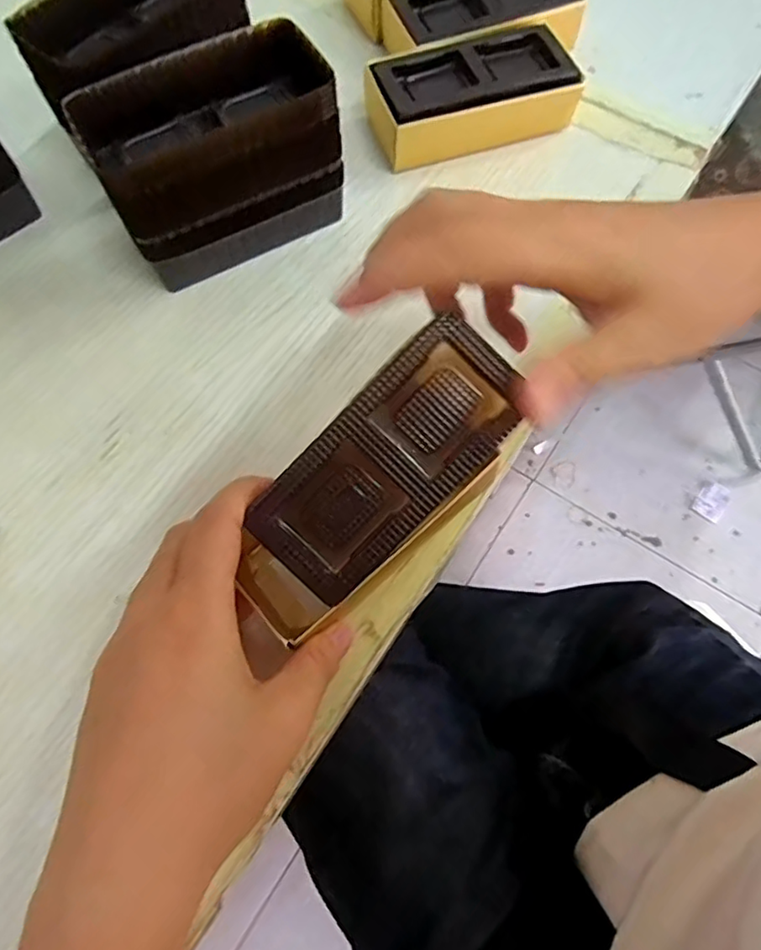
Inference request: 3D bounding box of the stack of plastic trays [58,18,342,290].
[{"bbox_3d":[-0.079,-0.154,0.296,0.119,0.080,0.068,-27,70,-10],"label":"stack of plastic trays"}]

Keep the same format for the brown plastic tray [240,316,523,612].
[{"bbox_3d":[0.005,-0.006,0.218,0.051,0.009,0.108,44,93,-5],"label":"brown plastic tray"}]

